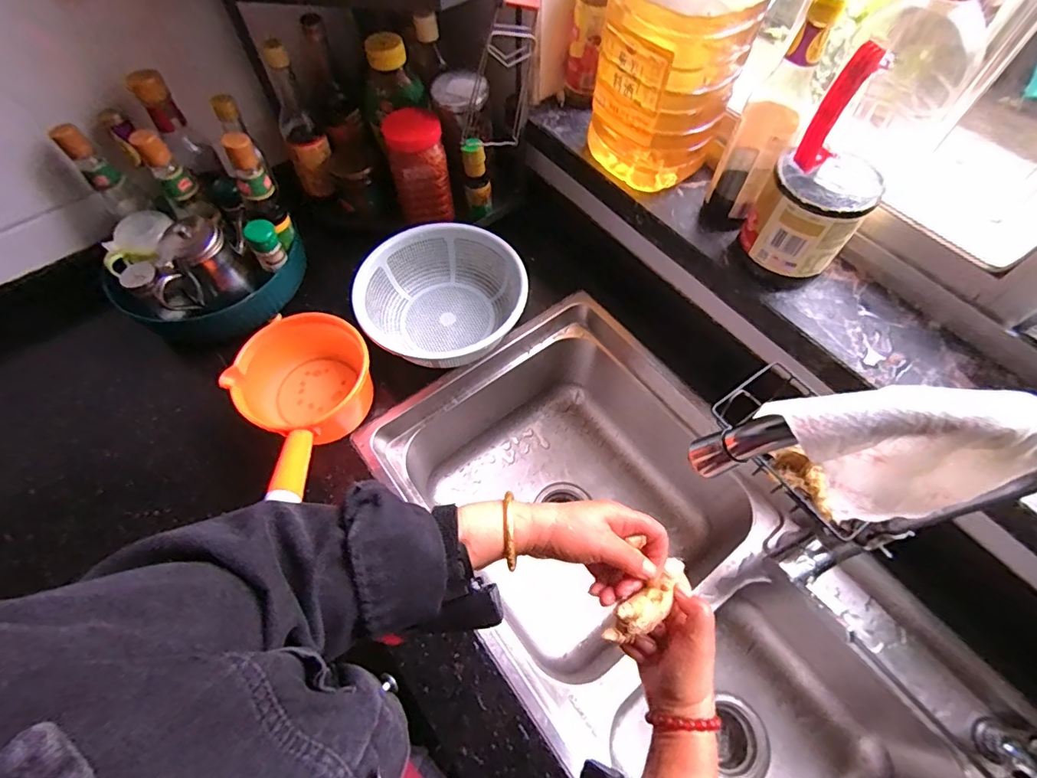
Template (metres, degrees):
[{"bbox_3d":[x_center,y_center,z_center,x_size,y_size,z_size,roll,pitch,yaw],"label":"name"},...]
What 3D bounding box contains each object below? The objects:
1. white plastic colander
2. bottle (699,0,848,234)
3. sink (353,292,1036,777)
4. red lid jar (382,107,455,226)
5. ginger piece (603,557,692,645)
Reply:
[{"bbox_3d":[-0.103,-0.135,0.720,0.215,0.089,0.226,0,61,1],"label":"white plastic colander"},{"bbox_3d":[0.270,-0.284,0.528,0.060,0.235,0.070,24,64,13],"label":"bottle"},{"bbox_3d":[0.183,0.266,0.647,0.420,0.267,0.777,-34,66,-17],"label":"sink"},{"bbox_3d":[-0.152,-0.333,0.753,0.085,0.159,0.089,-11,62,-5],"label":"red lid jar"},{"bbox_3d":[0.107,0.172,0.385,0.086,0.029,0.025,-30,65,-28],"label":"ginger piece"}]

